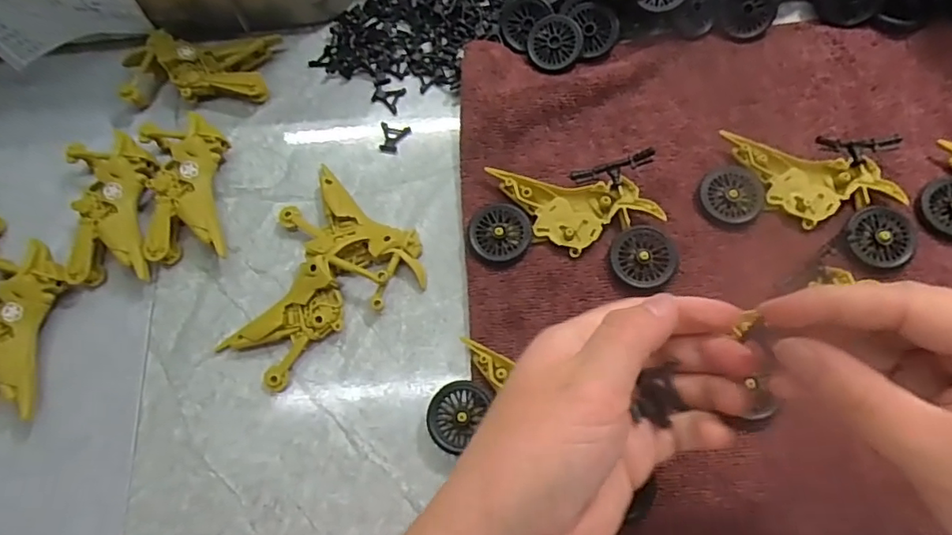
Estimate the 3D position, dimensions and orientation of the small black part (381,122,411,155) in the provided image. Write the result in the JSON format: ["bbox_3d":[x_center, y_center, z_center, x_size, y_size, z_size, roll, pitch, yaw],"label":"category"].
[{"bbox_3d":[-0.056,-0.087,0.374,0.020,0.004,0.023,11,71,7],"label":"small black part"}]

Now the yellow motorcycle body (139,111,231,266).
[{"bbox_3d":[-0.182,-0.051,0.355,0.050,0.024,0.095,-12,70,-2],"label":"yellow motorcycle body"}]

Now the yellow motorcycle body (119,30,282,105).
[{"bbox_3d":[-0.188,-0.137,0.388,0.099,0.024,0.048,-5,70,1],"label":"yellow motorcycle body"}]

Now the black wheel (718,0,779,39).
[{"bbox_3d":[0.184,-0.175,0.379,0.036,0.007,0.037,22,106,4],"label":"black wheel"}]

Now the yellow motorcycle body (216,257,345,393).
[{"bbox_3d":[-0.106,0.033,0.323,0.075,0.020,0.043,-43,73,-12],"label":"yellow motorcycle body"}]

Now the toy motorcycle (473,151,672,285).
[{"bbox_3d":[0.056,-0.025,0.331,0.113,0.020,0.074,-3,70,2],"label":"toy motorcycle"}]

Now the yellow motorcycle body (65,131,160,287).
[{"bbox_3d":[-0.227,-0.037,0.349,0.048,0.025,0.096,-9,70,-1],"label":"yellow motorcycle body"}]

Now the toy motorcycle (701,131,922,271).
[{"bbox_3d":[0.196,-0.042,0.333,0.114,0.015,0.075,5,70,5],"label":"toy motorcycle"}]

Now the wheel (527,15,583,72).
[{"bbox_3d":[0.053,-0.153,0.381,0.037,0.005,0.037,0,89,8],"label":"wheel"}]

